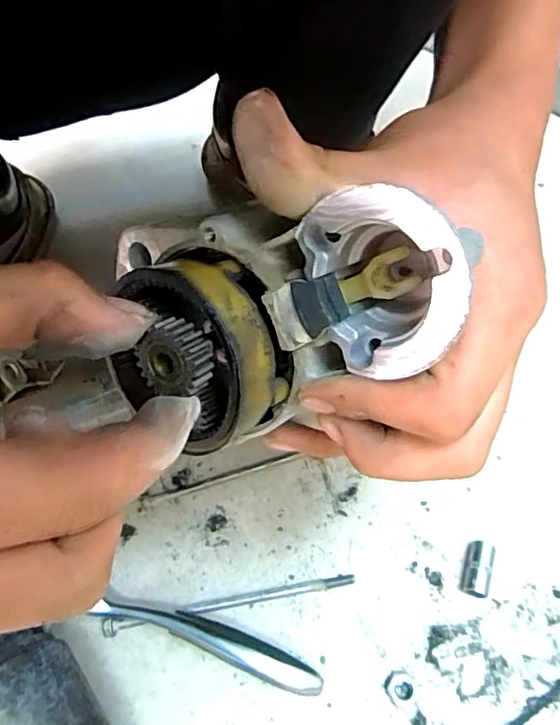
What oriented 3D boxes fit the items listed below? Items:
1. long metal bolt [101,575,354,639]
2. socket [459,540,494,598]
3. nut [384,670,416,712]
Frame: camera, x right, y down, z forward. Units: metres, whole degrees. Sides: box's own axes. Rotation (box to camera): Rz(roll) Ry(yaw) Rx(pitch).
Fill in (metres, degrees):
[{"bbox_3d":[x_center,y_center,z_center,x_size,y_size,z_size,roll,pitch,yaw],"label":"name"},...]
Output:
[{"bbox_3d":[-0.026,0.121,0.280,0.126,0.006,0.007,-10,57,-3],"label":"long metal bolt"},{"bbox_3d":[0.099,0.103,0.280,0.012,0.011,0.025,15,60,13],"label":"socket"},{"bbox_3d":[0.056,0.150,0.256,0.013,0.004,0.016,-31,61,-15],"label":"nut"}]

